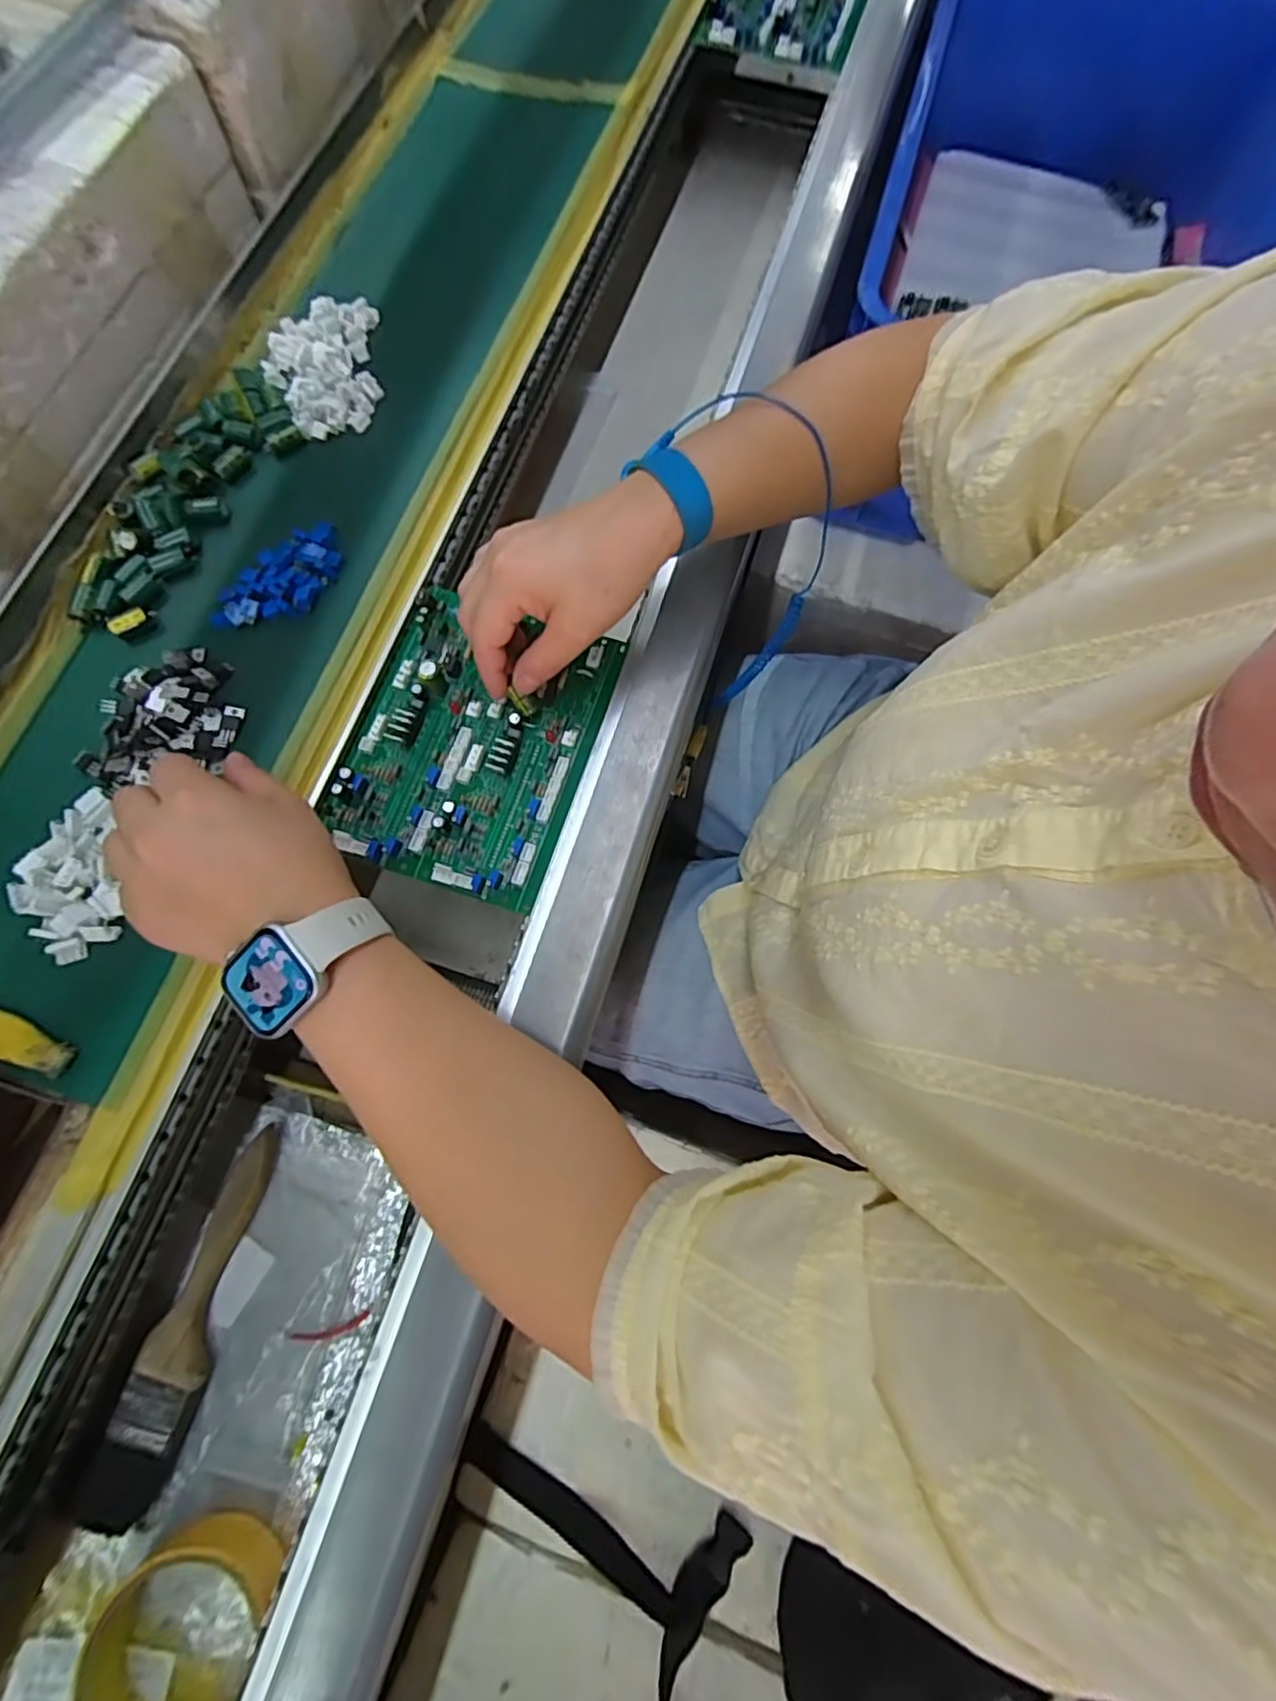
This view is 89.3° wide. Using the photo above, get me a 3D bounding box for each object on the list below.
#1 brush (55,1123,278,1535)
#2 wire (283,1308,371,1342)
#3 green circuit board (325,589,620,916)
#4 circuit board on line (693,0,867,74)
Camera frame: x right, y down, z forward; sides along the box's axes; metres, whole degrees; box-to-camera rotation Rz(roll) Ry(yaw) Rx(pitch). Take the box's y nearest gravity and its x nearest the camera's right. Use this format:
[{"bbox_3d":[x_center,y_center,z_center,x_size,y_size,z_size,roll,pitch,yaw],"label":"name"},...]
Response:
[{"bbox_3d":[-0.249,0.259,0.357,0.036,0.020,0.199,15,74,3],"label":"brush"},{"bbox_3d":[-0.178,0.275,0.371,0.044,0.004,0.011,-1,73,-19],"label":"wire"},{"bbox_3d":[-0.098,-0.065,0.376,0.132,0.016,0.169,18,74,4],"label":"green circuit board"},{"bbox_3d":[0.139,-0.770,0.583,0.128,0.027,0.175,21,74,4],"label":"circuit board on line"}]

